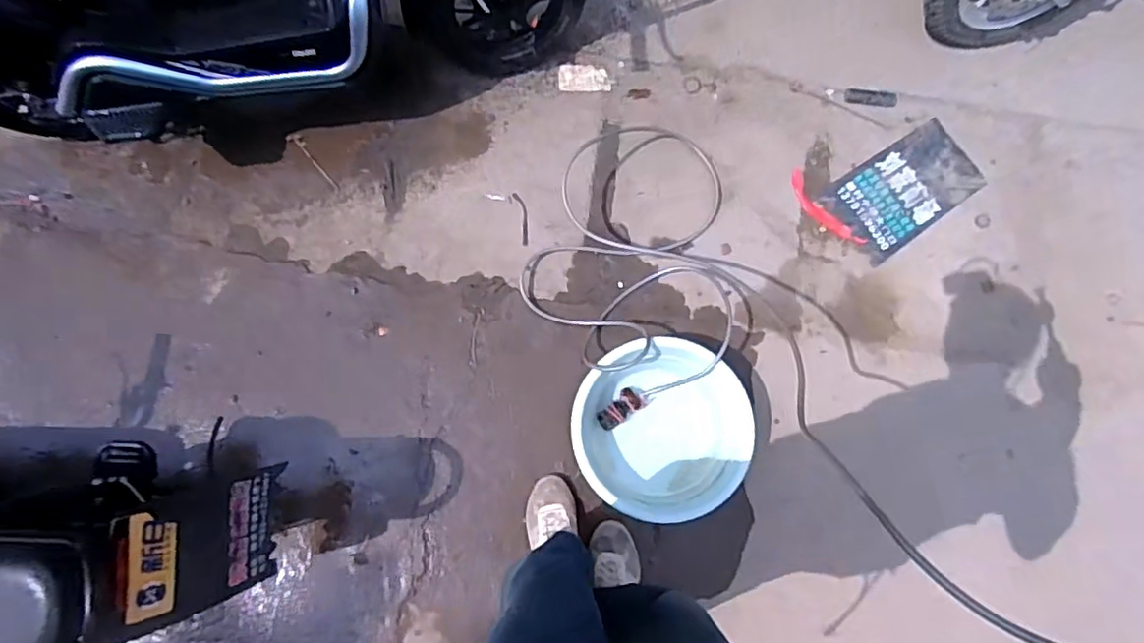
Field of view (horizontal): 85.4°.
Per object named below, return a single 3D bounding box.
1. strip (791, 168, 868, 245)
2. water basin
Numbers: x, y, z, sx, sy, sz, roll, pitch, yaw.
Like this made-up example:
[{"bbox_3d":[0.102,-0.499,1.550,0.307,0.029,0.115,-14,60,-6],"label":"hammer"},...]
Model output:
[{"bbox_3d":[0.598,-0.262,1.473,0.055,0.011,0.233,-39,81,-7],"label":"strip"},{"bbox_3d":[0.190,0.233,1.317,0.354,0.115,0.372,0,79,1],"label":"water basin"}]

